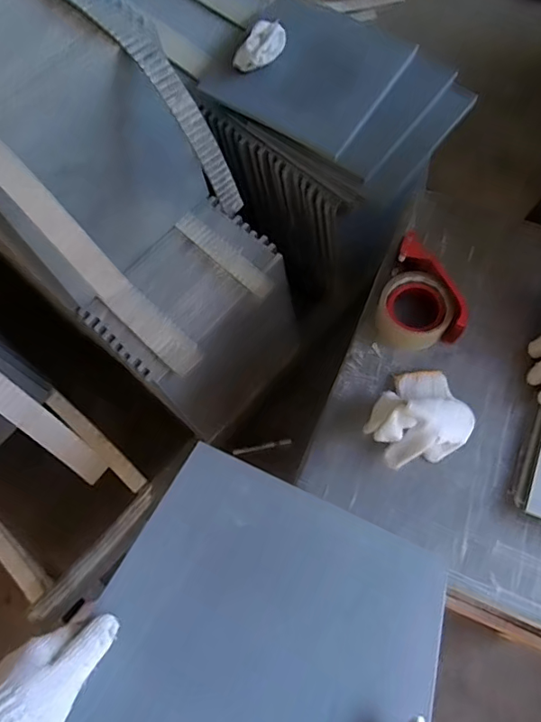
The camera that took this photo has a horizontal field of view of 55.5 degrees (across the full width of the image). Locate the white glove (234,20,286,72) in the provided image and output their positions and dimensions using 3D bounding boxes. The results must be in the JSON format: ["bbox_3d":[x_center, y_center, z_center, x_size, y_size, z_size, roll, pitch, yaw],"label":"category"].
[{"bbox_3d":[-0.017,-0.579,0.953,0.061,0.033,0.111,33,75,11],"label":"white glove"}]

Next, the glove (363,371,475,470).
[{"bbox_3d":[0.176,0.066,0.599,0.128,0.055,0.107,-36,75,-10],"label":"glove"}]

